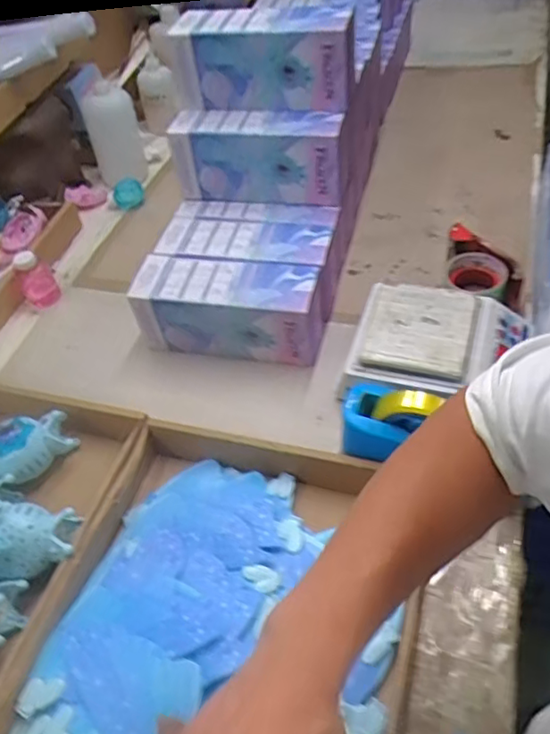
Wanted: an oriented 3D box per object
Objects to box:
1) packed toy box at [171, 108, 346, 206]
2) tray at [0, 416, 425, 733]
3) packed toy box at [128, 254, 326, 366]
[{"bbox_3d":[-0.023,-0.309,0.861,0.246,0.110,0.073,9,50,15],"label":"packed toy box"},{"bbox_3d":[-0.053,0.240,0.574,0.337,0.050,0.379,10,50,16],"label":"tray"},{"bbox_3d":[-0.062,-0.078,0.819,0.247,0.115,0.090,6,49,13],"label":"packed toy box"}]

